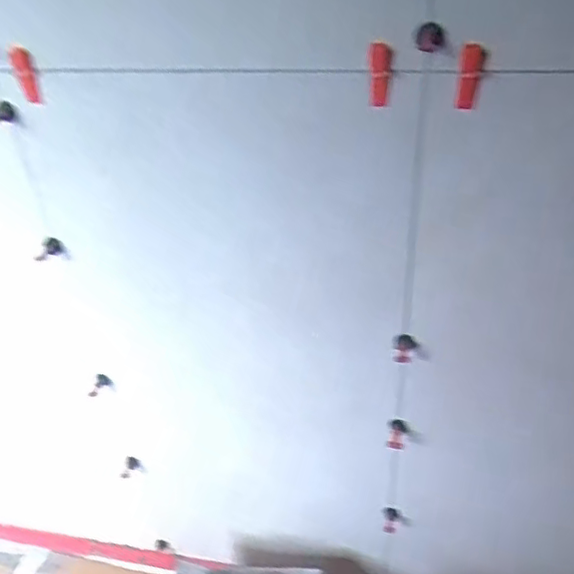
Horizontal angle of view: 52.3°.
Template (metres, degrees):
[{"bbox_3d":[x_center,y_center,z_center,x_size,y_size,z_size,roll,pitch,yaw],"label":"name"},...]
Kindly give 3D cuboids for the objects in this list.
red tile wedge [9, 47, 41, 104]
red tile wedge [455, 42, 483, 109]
[{"bbox_3d":[-0.350,-0.284,0.785,0.031,0.074,0.010,17,43,26],"label":"red tile wedge"},{"bbox_3d":[0.188,-0.215,0.605,0.021,0.080,0.015,4,61,12],"label":"red tile wedge"}]

